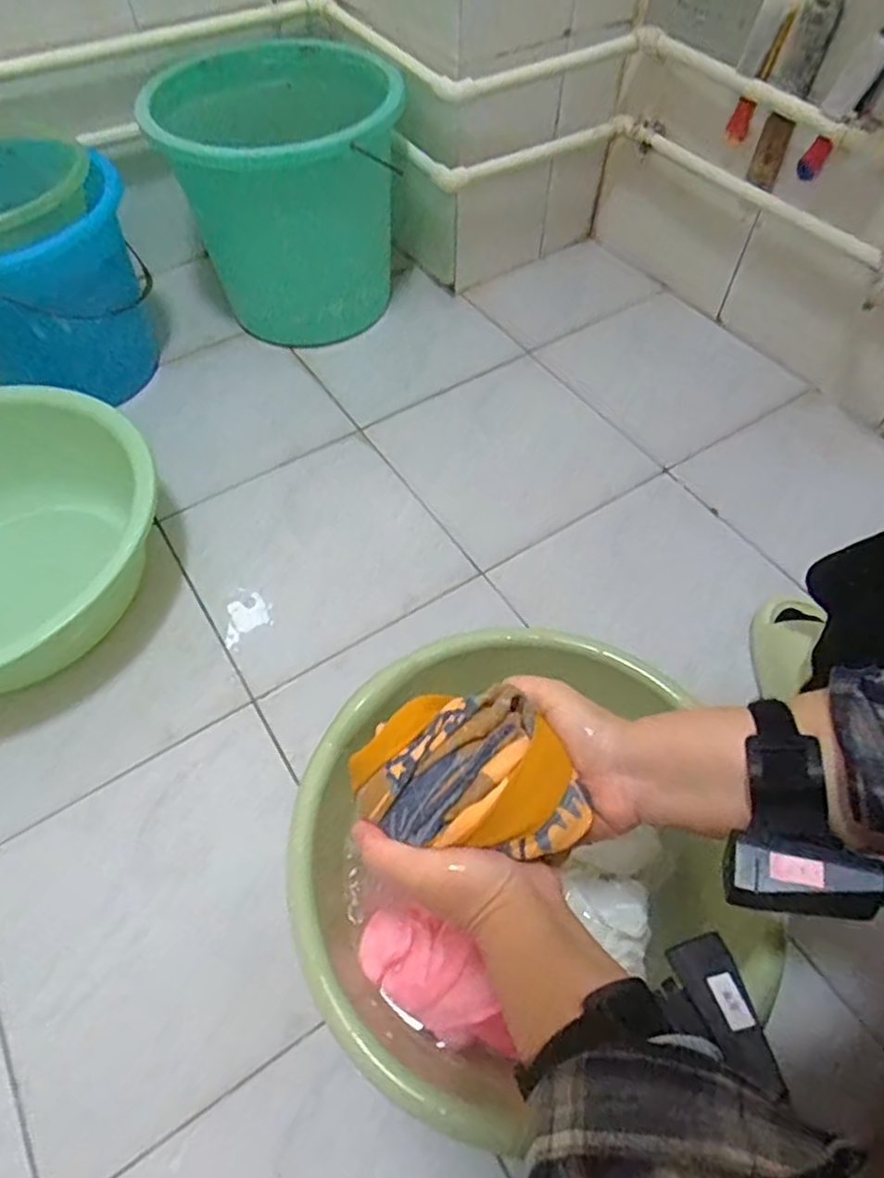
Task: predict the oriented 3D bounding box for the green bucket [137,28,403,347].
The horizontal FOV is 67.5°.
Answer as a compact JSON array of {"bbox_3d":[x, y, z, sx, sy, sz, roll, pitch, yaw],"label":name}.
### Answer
[{"bbox_3d":[-0.225,-0.621,1.036,0.334,0.307,0.376,-3,57,-2],"label":"green bucket"}]

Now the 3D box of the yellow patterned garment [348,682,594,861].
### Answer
[{"bbox_3d":[0.015,0.100,0.384,0.135,0.043,0.097,4,56,4],"label":"yellow patterned garment"}]

